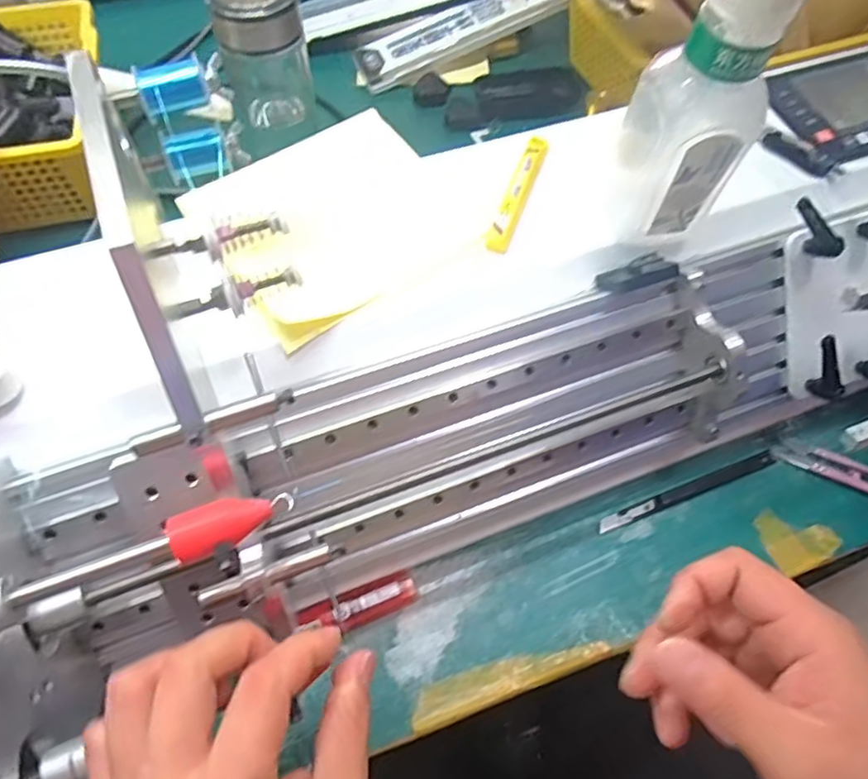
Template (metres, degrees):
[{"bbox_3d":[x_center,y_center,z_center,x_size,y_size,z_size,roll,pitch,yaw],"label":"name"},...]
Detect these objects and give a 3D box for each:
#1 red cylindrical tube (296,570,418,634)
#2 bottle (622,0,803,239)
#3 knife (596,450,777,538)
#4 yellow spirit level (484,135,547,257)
[{"bbox_3d":[-0.049,0.143,0.419,0.077,0.012,0.022,-20,62,-13],"label":"red cylindrical tube"},{"bbox_3d":[0.143,-0.164,0.324,0.054,0.199,0.055,-11,60,-8],"label":"bottle"},{"bbox_3d":[0.187,0.073,0.466,0.149,0.005,0.011,-19,62,-12],"label":"knife"},{"bbox_3d":[0.056,-0.130,0.420,0.014,0.013,0.099,19,61,9],"label":"yellow spirit level"}]

